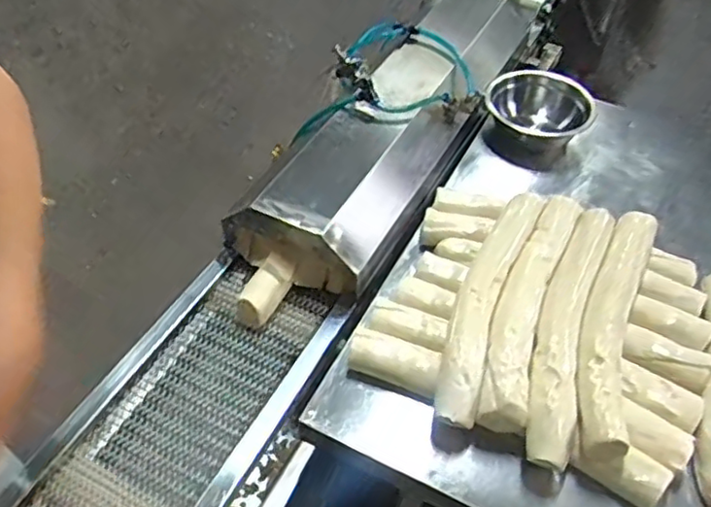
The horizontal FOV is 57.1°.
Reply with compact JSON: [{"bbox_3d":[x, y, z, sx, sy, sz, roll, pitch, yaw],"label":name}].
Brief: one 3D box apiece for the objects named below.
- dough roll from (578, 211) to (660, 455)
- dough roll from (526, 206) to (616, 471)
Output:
[{"bbox_3d":[0.309,0.069,0.775,0.063,0.047,0.369,19,51,13],"label":"dough roll"},{"bbox_3d":[0.250,0.079,0.770,0.058,0.041,0.360,18,50,12],"label":"dough roll"}]

